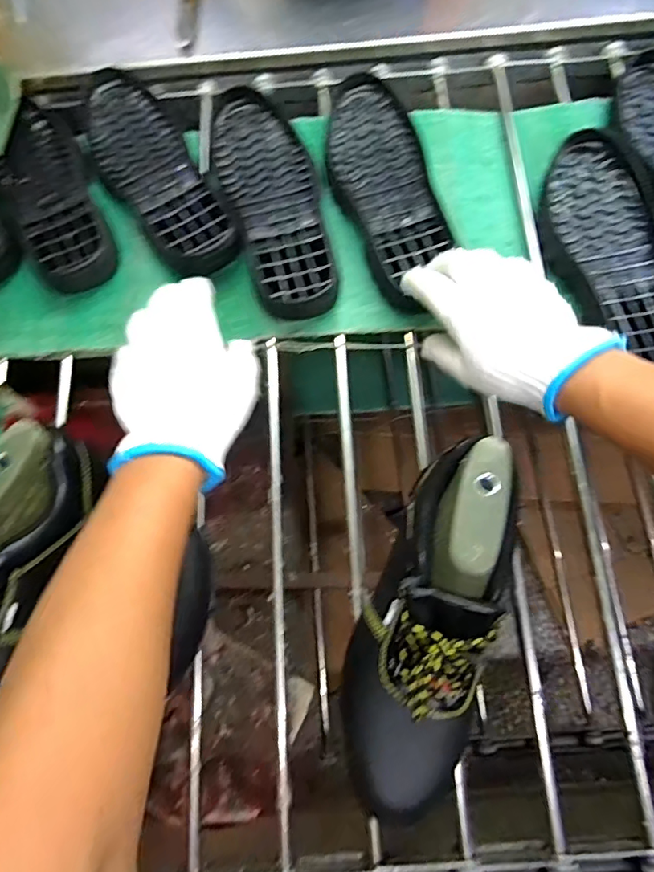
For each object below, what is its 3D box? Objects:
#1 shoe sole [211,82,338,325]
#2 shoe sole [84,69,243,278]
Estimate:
[{"bbox_3d":[-0.057,-0.257,0.556,0.096,0.029,0.297,-18,74,-5],"label":"shoe sole"},{"bbox_3d":[-0.193,-0.288,0.577,0.100,0.047,0.302,-26,75,-7],"label":"shoe sole"}]

